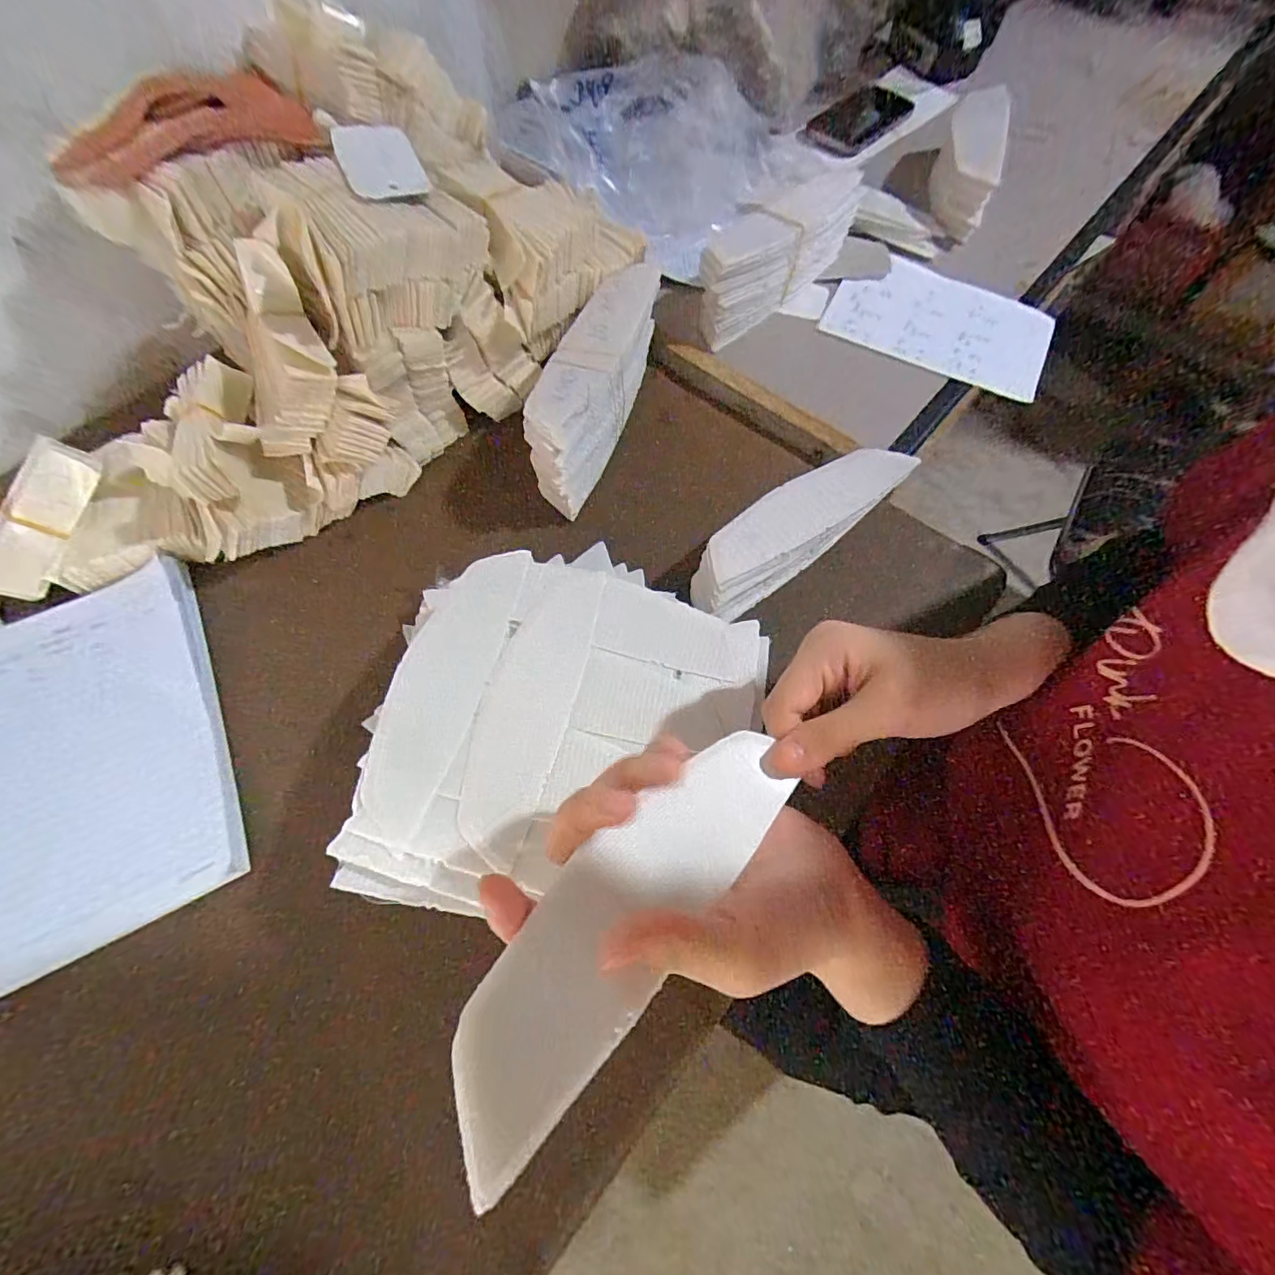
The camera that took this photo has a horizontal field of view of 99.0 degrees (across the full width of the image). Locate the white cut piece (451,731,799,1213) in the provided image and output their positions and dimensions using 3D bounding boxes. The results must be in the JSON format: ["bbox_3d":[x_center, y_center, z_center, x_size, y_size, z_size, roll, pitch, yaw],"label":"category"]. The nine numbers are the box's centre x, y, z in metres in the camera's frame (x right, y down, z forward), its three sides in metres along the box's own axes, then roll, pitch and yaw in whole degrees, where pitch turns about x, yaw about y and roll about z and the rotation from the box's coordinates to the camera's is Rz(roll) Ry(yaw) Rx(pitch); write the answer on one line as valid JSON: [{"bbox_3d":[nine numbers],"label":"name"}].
[{"bbox_3d":[0.002,0.088,0.194,0.045,0.006,0.165,41,48,15],"label":"white cut piece"}]

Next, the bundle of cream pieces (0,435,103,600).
[{"bbox_3d":[-0.428,-0.084,0.387,0.038,0.028,0.117,32,94,14],"label":"bundle of cream pieces"}]

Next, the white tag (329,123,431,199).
[{"bbox_3d":[-0.192,-0.357,0.409,0.066,0.044,0.010,2,57,11],"label":"white tag"}]

